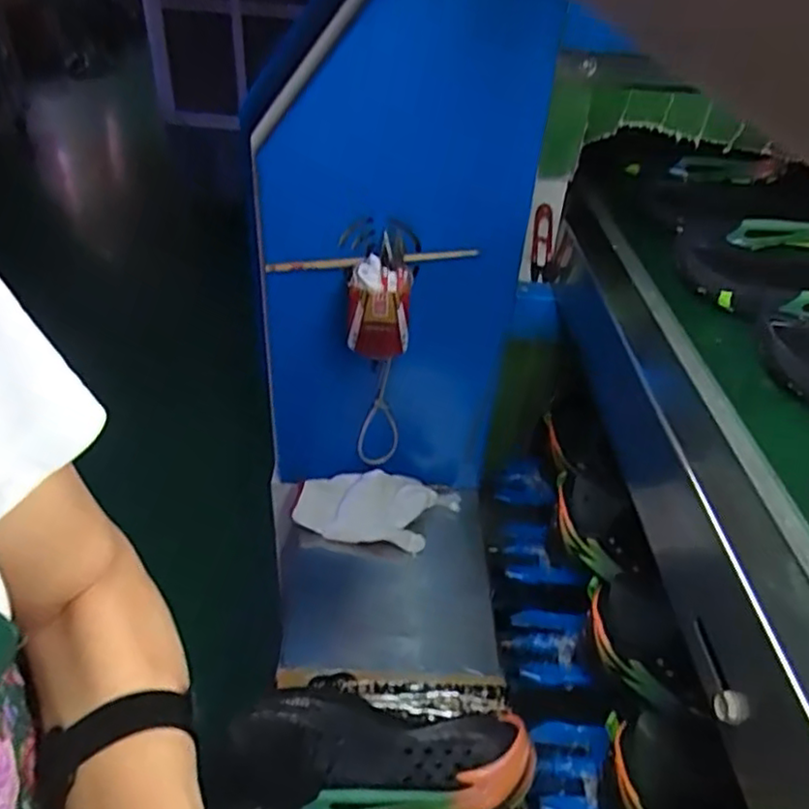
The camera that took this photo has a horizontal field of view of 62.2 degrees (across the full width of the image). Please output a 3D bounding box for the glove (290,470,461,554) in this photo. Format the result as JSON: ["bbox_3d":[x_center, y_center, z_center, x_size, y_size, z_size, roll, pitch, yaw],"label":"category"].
[{"bbox_3d":[-0.033,0.137,0.859,0.207,0.048,0.094,6,39,1],"label":"glove"}]

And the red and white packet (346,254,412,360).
[{"bbox_3d":[-0.027,-0.099,0.709,0.064,0.092,0.048,3,39,-3],"label":"red and white packet"}]

